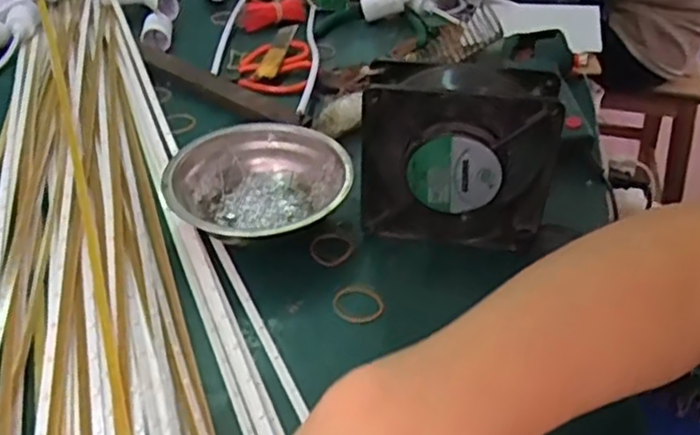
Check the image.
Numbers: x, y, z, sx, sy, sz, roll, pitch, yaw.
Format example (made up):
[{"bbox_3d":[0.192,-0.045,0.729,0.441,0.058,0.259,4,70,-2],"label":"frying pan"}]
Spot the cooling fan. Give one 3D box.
[{"bbox_3d":[0.070,-0.039,0.454,0.119,0.119,0.039,7,40,6],"label":"cooling fan"}]

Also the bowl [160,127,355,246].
[{"bbox_3d":[-0.063,-0.017,0.486,0.121,0.037,0.122,1,40,-1],"label":"bowl"}]

